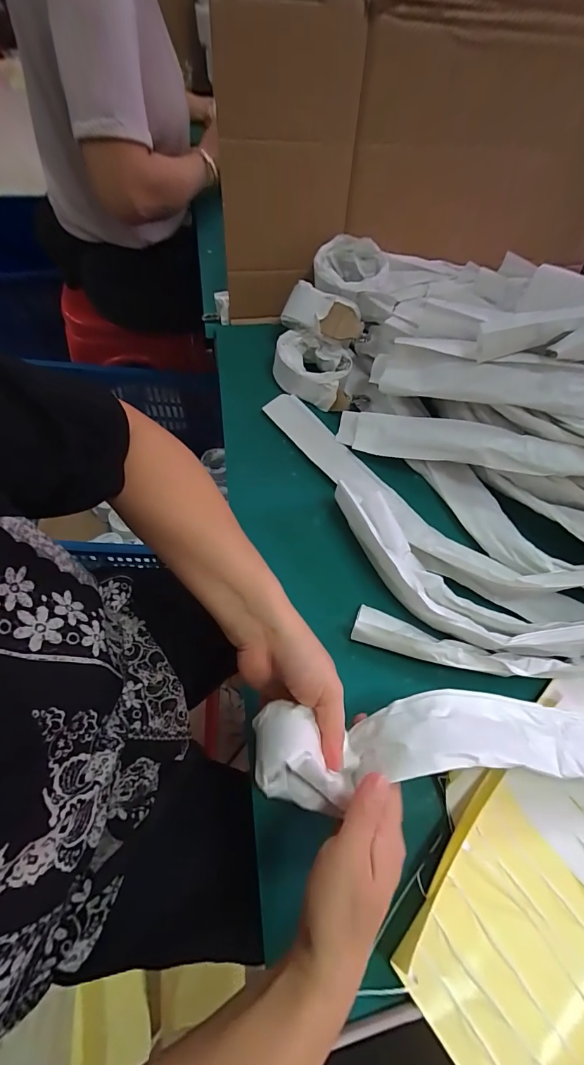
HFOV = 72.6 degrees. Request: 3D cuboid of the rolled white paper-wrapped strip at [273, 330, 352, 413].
[{"bbox_3d":[0.029,-0.223,0.546,0.114,0.045,0.075,24,64,5],"label":"rolled white paper-wrapped strip"}]

